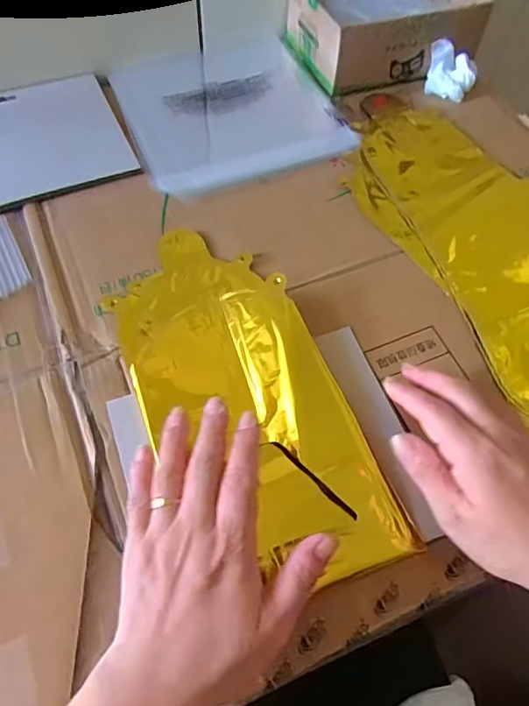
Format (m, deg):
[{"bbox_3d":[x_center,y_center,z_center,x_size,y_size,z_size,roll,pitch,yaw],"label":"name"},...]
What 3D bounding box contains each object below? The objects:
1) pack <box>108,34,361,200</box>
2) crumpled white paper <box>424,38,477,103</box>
[{"bbox_3d":[-0.037,-0.258,0.547,0.209,0.013,0.211,-20,62,-13],"label":"pack"},{"bbox_3d":[0.201,-0.303,0.558,0.053,0.035,0.041,13,60,6],"label":"crumpled white paper"}]

